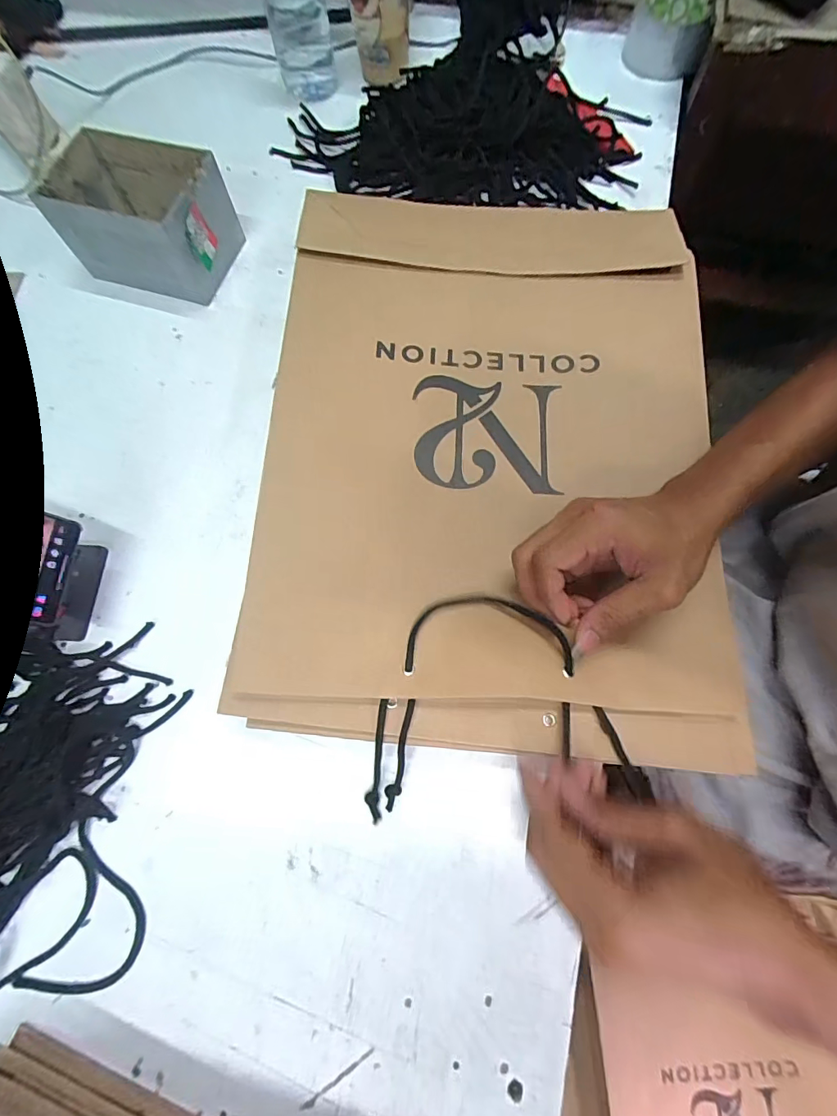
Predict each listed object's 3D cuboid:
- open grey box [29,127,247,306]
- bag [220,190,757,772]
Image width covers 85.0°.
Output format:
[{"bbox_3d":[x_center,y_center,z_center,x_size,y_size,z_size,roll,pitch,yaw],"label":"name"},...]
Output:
[{"bbox_3d":[-0.268,-0.331,0.447,0.165,0.079,0.100,18,73,8],"label":"open grey box"},{"bbox_3d":[0.052,-0.094,0.356,0.338,0.043,0.448,3,72,3],"label":"bag"}]

